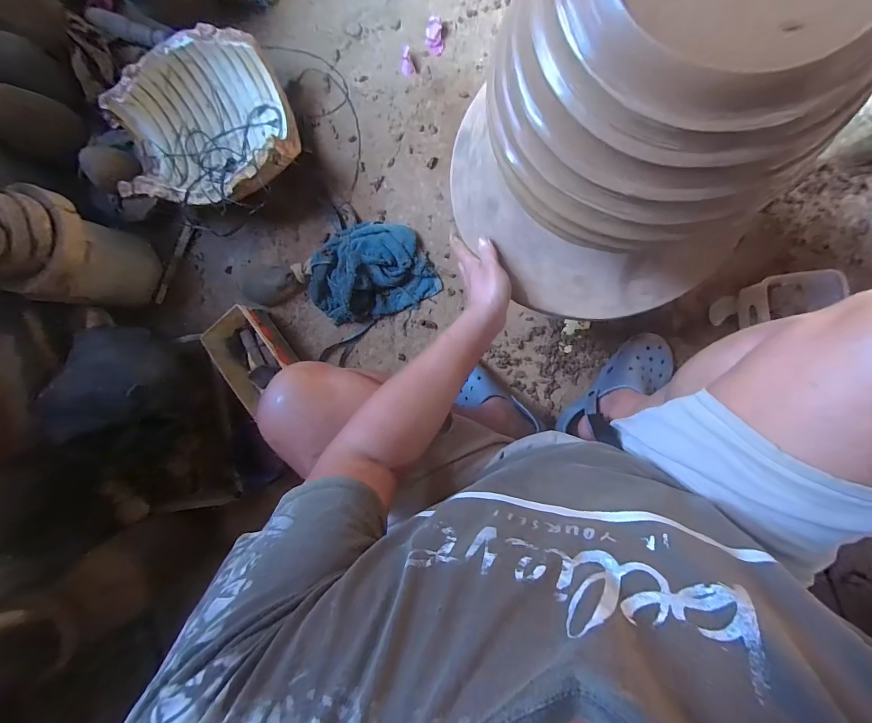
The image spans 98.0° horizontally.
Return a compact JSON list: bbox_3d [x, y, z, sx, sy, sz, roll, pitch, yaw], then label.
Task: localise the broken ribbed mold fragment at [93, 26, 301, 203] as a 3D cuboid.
[{"bbox_3d":[-0.482,-0.480,0.822,0.341,0.170,0.321,0,93,9],"label":"broken ribbed mold fragment"}]

